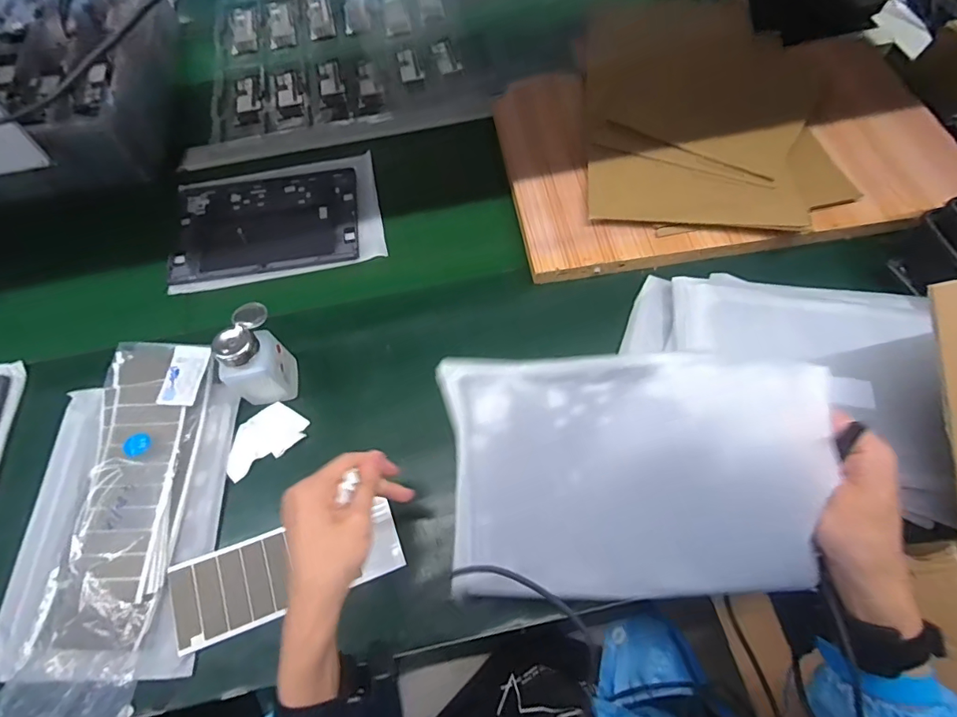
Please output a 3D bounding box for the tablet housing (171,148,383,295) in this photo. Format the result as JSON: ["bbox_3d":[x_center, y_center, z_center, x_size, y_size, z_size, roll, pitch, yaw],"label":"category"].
[{"bbox_3d":[-0.280,-0.193,0.670,0.281,0.012,0.193,-13,65,-5],"label":"tablet housing"}]

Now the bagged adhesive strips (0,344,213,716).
[{"bbox_3d":[-0.367,0.161,0.480,0.168,0.039,0.375,-1,64,1],"label":"bagged adhesive strips"}]

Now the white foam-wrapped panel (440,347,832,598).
[{"bbox_3d":[0.110,0.095,0.370,0.268,0.023,0.189,-2,89,18],"label":"white foam-wrapped panel"}]

